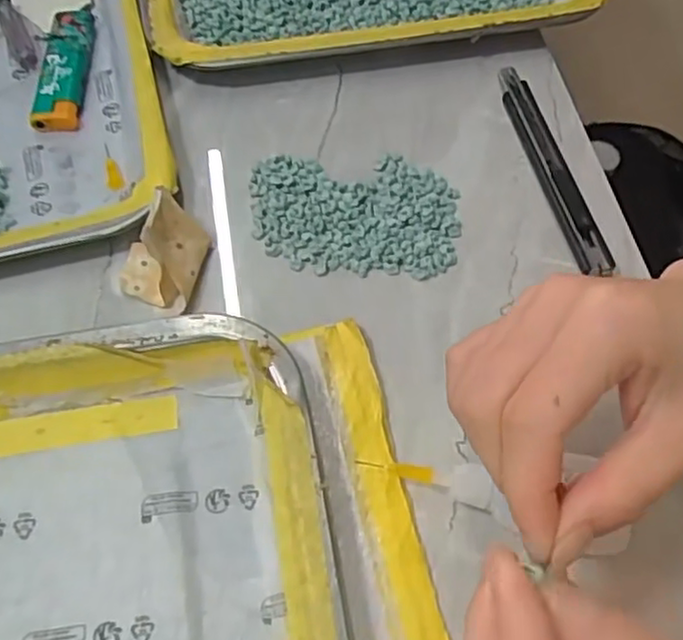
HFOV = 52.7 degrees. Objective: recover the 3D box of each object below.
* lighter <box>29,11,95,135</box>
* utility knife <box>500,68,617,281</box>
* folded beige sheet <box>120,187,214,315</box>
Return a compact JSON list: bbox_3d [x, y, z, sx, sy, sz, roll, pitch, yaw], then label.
[{"bbox_3d":[-0.150,-0.138,0.375,0.023,0.009,0.084,-2,62,-3],"label":"lighter"},{"bbox_3d":[0.107,-0.082,0.355,0.015,0.013,0.135,-9,63,-7],"label":"utility knife"},{"bbox_3d":[-0.082,-0.036,0.316,0.036,0.035,0.050,15,63,6],"label":"folded beige sheet"}]

